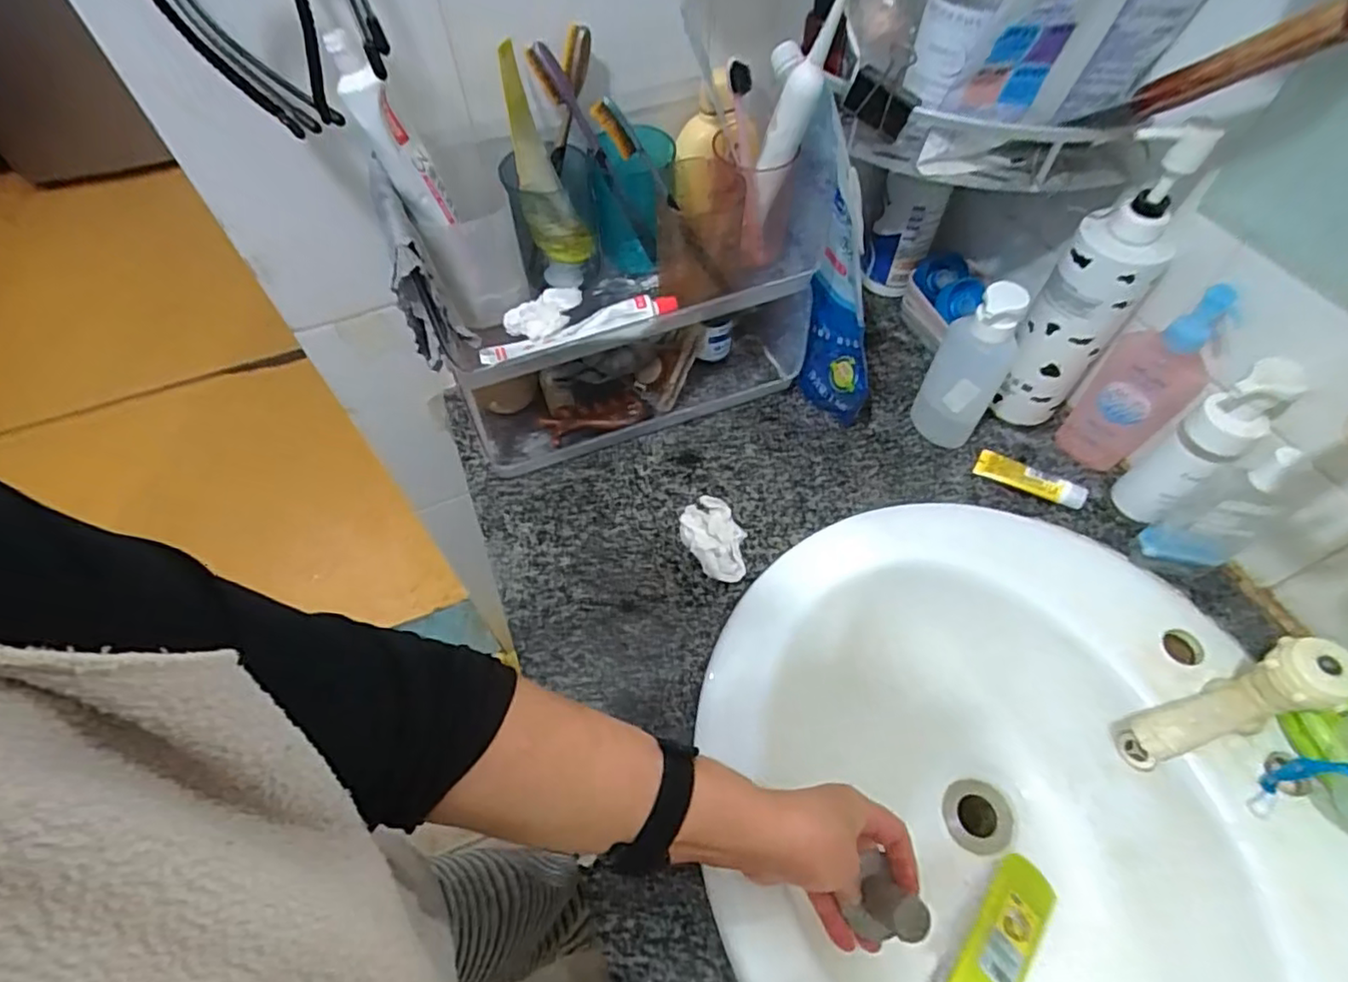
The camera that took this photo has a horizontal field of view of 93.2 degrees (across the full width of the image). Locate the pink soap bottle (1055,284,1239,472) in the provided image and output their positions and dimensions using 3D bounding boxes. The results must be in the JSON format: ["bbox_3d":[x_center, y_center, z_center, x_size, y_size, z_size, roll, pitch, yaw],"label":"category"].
[{"bbox_3d":[0.402,-0.090,0.552,0.044,0.181,0.072,-39,64,-22],"label":"pink soap bottle"}]

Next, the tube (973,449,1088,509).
[{"bbox_3d":[0.335,-0.014,0.598,0.095,0.022,0.029,28,62,18],"label":"tube"}]

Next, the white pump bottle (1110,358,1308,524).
[{"bbox_3d":[0.421,-0.032,0.516,0.043,0.173,0.044,-1,57,1],"label":"white pump bottle"}]

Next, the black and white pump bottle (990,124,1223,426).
[{"bbox_3d":[0.349,-0.161,0.544,0.073,0.271,0.060,36,65,22],"label":"black and white pump bottle"}]

